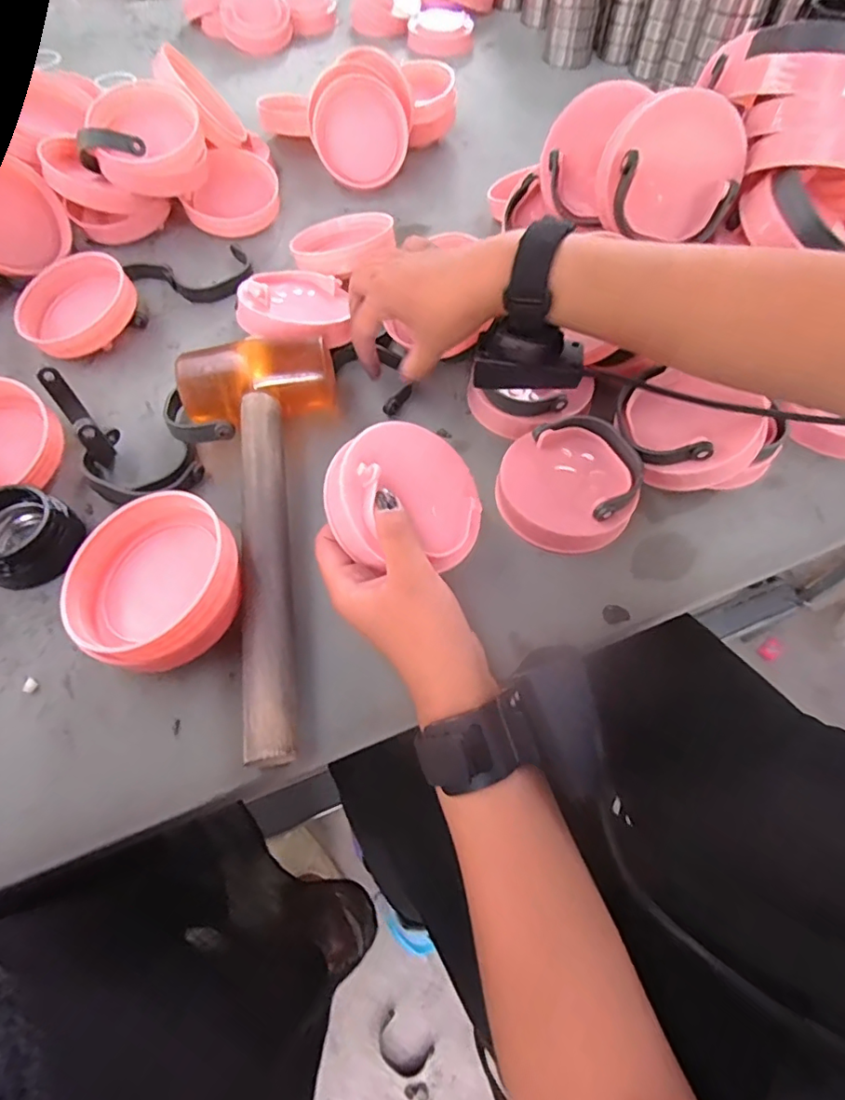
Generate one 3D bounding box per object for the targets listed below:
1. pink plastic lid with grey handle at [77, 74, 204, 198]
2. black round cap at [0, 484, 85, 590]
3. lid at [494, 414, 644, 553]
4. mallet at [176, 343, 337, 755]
[{"bbox_3d":[-0.252,-0.372,0.482,0.103,0.037,0.093,-15,93,-23],"label":"pink plastic lid with grey handle"},{"bbox_3d":[-0.251,-0.013,0.335,0.051,0.041,0.053,1,61,-1],"label":"black round cap"},{"bbox_3d":[0.100,-0.049,0.373,0.088,0.032,0.097,18,62,8],"label":"lid"},{"bbox_3d":[-0.094,-0.020,0.343,0.104,0.039,0.294,-10,62,-7],"label":"mallet"}]

